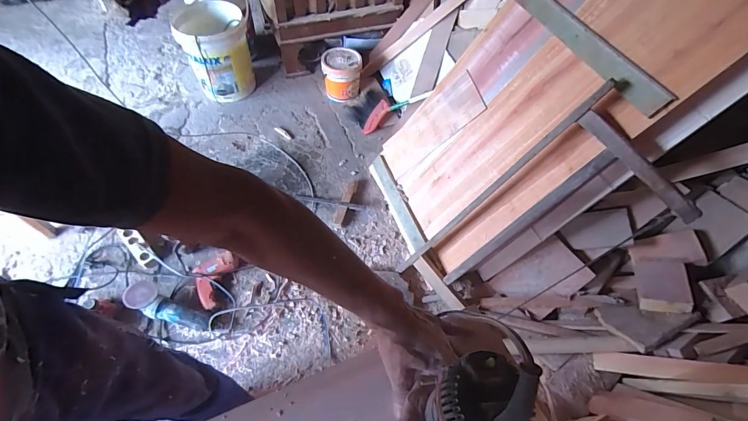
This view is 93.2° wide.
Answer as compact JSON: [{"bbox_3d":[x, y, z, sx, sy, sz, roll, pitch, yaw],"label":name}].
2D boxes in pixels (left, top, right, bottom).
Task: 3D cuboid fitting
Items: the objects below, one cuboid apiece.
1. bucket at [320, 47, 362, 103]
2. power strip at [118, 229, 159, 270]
[{"bbox_3d":[-0.169,-0.694,1.831,0.198,0.217,0.179,1,56,-4],"label":"bucket"},{"bbox_3d":[-0.877,0.128,1.310,0.210,0.049,0.065,39,61,20],"label":"power strip"}]

